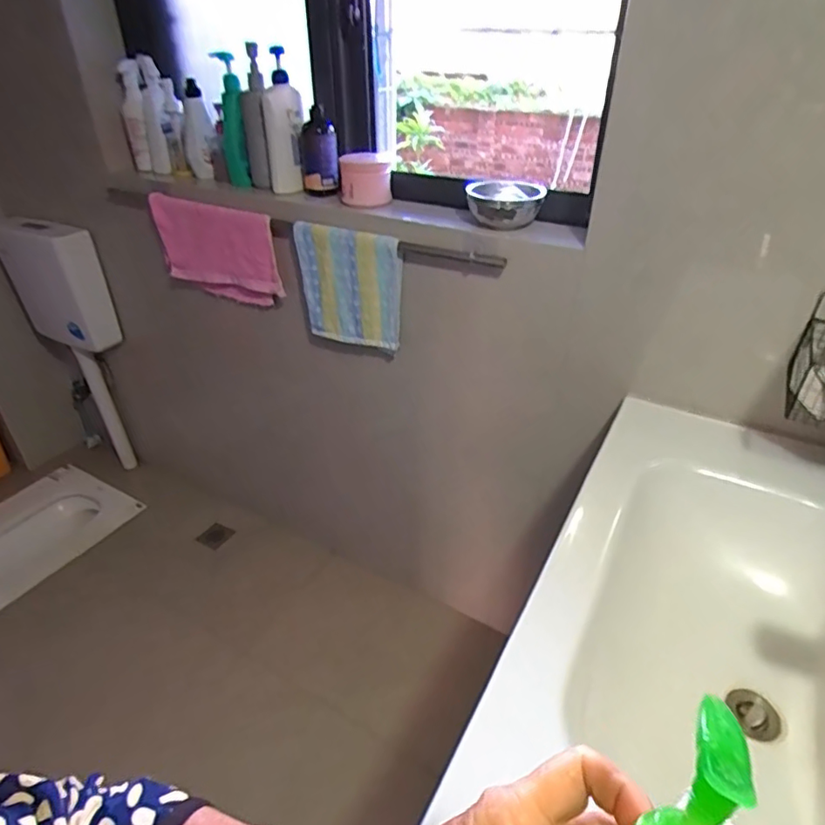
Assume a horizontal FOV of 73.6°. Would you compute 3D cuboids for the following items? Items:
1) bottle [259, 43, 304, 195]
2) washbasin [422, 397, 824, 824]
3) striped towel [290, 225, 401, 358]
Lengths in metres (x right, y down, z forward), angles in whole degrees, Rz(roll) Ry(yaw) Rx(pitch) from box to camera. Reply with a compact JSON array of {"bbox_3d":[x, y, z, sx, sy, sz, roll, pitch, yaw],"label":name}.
[{"bbox_3d":[-0.270,-0.599,1.160,0.081,0.246,0.102,-8,35,-14],"label":"bottle"},{"bbox_3d":[0.380,0.289,0.617,0.474,0.179,0.769,20,38,25],"label":"washbasin"},{"bbox_3d":[-0.129,-0.246,1.109,0.230,0.233,0.032,15,33,23],"label":"striped towel"}]

